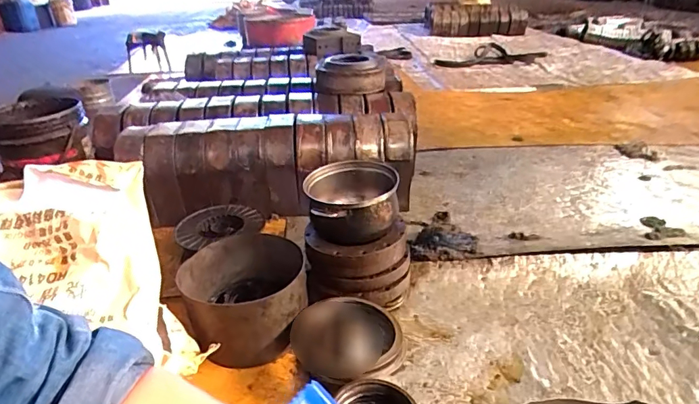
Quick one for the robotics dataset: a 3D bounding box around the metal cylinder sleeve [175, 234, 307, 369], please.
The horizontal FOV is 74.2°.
[{"bbox_3d":[-0.224,0.190,0.993,0.252,0.152,0.252,-5,29,-6],"label":"metal cylinder sleeve"}]

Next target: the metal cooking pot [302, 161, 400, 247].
[{"bbox_3d":[0.004,0.003,1.049,0.205,0.107,0.215,0,29,3],"label":"metal cooking pot"}]

